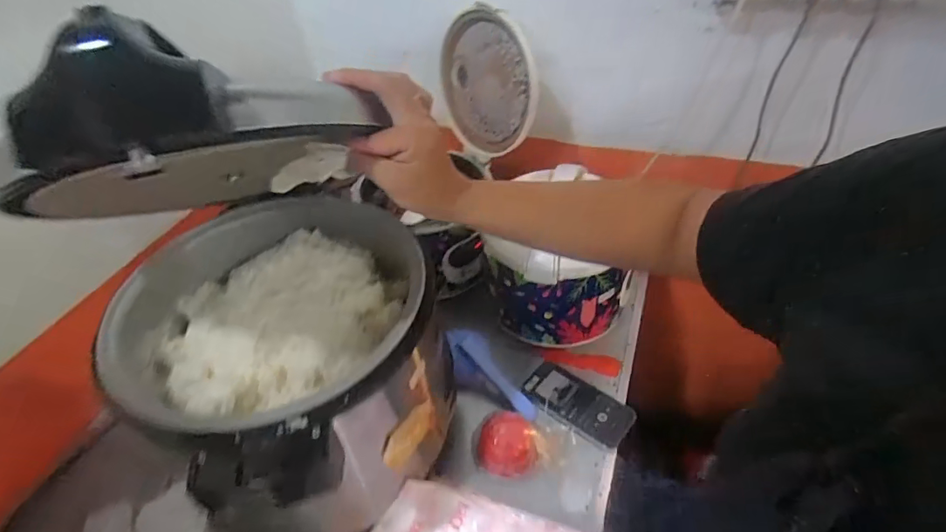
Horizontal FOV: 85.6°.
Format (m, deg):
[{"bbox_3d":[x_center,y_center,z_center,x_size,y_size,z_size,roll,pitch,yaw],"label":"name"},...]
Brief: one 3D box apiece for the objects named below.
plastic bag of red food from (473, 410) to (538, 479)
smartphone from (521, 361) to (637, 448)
[{"bbox_3d":[0.049,0.254,0.742,0.095,0.043,0.087,-10,44,-4],"label":"plastic bag of red food"},{"bbox_3d":[0.161,0.214,0.804,0.171,0.012,0.090,28,53,30],"label":"smartphone"}]

